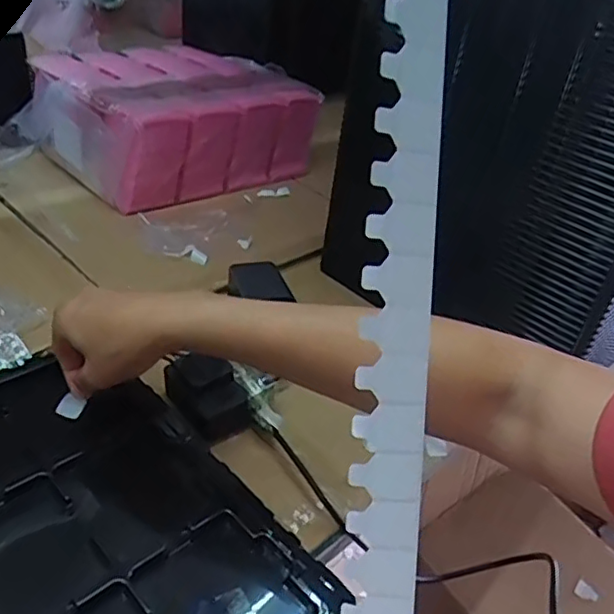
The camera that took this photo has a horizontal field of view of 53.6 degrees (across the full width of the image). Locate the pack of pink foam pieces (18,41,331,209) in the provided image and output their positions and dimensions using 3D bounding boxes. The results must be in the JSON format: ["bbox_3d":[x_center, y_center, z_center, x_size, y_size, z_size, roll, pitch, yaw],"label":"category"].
[{"bbox_3d":[-0.222,-0.288,0.958,0.364,0.151,0.314,-21,41,-39],"label":"pack of pink foam pieces"}]

